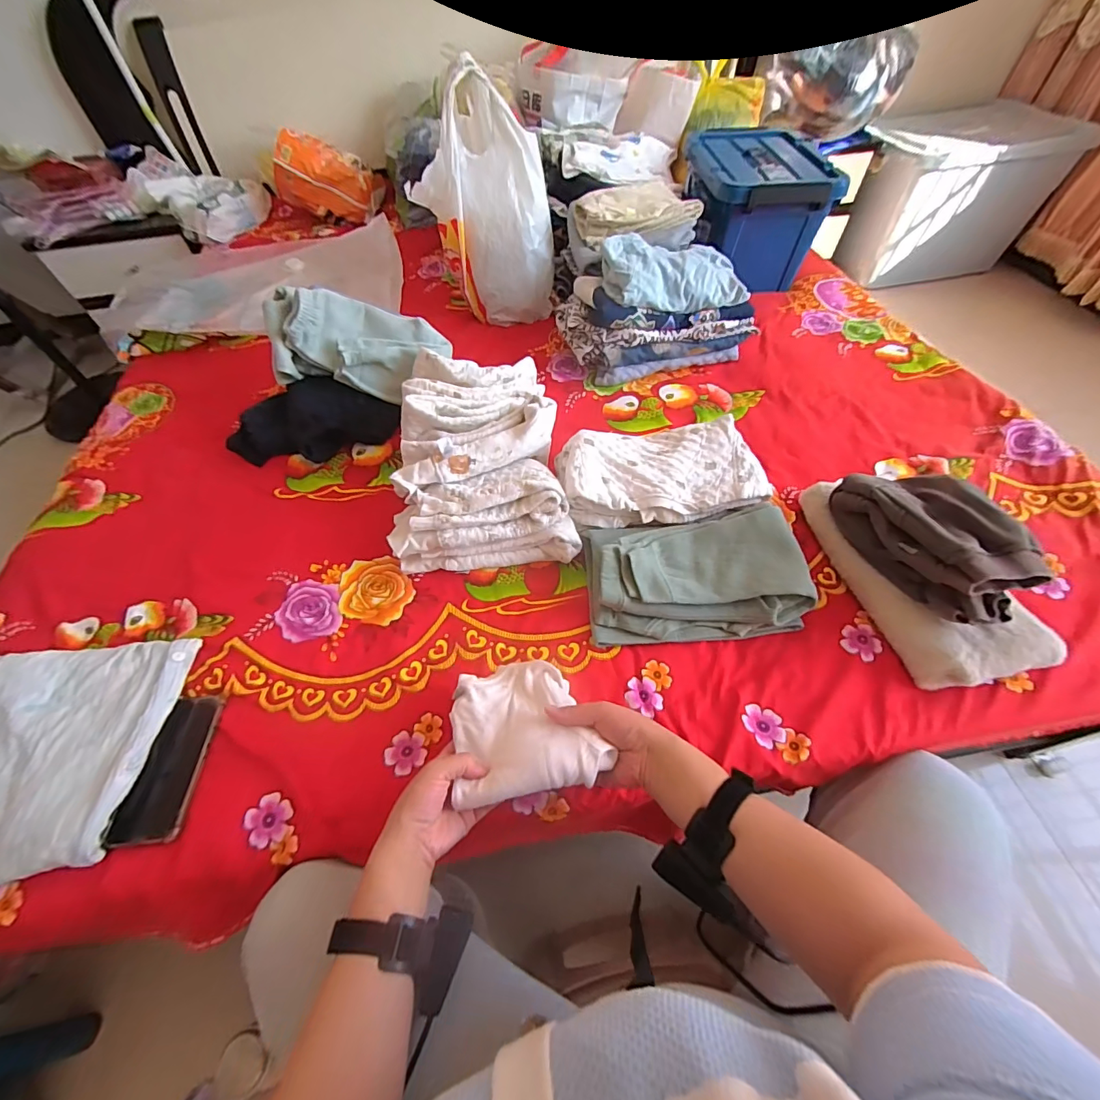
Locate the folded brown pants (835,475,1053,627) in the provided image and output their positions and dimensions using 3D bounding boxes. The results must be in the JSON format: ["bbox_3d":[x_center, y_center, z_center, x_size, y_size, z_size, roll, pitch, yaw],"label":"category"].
[{"bbox_3d":[0.501,-0.022,0.589,0.147,0.097,0.230,-14,55,-6],"label":"folded brown pants"}]

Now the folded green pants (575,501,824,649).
[{"bbox_3d":[0.195,0.030,0.634,0.282,0.065,0.175,-2,55,2],"label":"folded green pants"}]

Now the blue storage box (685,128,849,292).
[{"bbox_3d":[0.471,-0.838,1.136,0.258,0.225,0.394,-2,55,2],"label":"blue storage box"}]

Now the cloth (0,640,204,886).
[{"bbox_3d":[-0.648,0.241,0.535,0.350,0.034,0.259,-8,53,-8],"label":"cloth"}]

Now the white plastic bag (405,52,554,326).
[{"bbox_3d":[-0.140,-0.723,0.987,0.276,0.399,0.213,-7,55,-1],"label":"white plastic bag"}]

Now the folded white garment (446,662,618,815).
[{"bbox_3d":[-0.033,0.188,0.498,0.139,0.035,0.151,-17,34,-3],"label":"folded white garment"}]

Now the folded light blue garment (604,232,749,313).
[{"bbox_3d":[0.233,-0.538,0.896,0.267,0.093,0.172,-12,55,-5],"label":"folded light blue garment"}]

